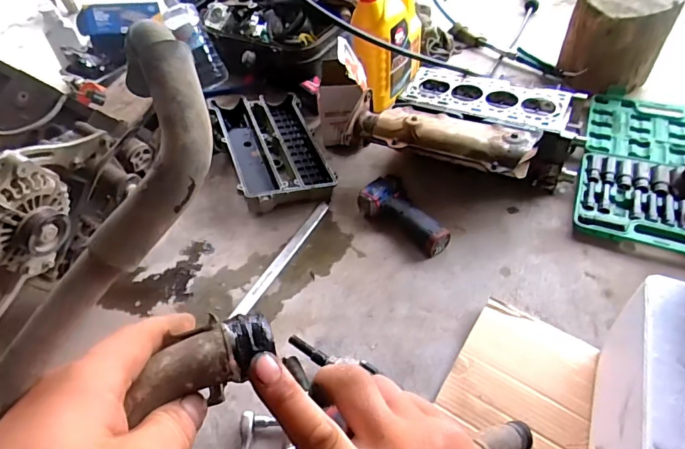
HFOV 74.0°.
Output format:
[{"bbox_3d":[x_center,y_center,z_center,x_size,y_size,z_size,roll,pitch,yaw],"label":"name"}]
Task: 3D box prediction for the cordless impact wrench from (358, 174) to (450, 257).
[{"bbox_3d":[0.137,-0.025,0.921,0.200,0.057,0.108,33,58,28],"label":"cordless impact wrench"}]

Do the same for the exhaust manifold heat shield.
[{"bbox_3d":[0.196,-0.176,0.918,0.357,0.065,0.127,18,52,20],"label":"exhaust manifold heat shield"}]

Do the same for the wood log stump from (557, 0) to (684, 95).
[{"bbox_3d":[0.696,-0.491,1.168,0.212,0.232,0.211,16,52,17],"label":"wood log stump"}]

